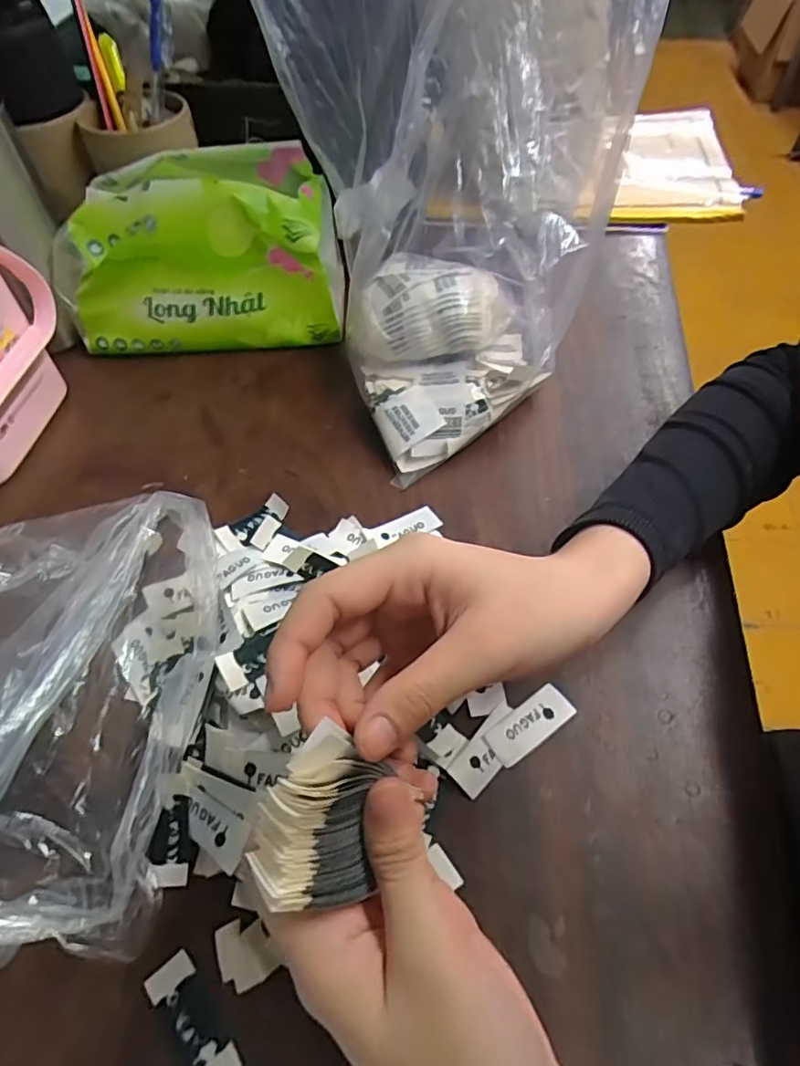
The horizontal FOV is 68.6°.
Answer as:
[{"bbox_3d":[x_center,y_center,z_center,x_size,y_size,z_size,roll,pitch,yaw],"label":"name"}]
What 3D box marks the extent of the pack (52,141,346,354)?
[{"bbox_3d":[-0.147,-0.201,0.435,0.197,0.126,0.072,2,51,-5],"label":"pack"}]

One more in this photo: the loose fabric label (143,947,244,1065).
[{"bbox_3d":[-0.081,0.192,0.229,0.019,0.004,0.047,-32,63,-19],"label":"loose fabric label"}]

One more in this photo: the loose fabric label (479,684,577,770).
[{"bbox_3d":[0.064,0.094,0.290,0.046,0.004,0.020,-32,71,-19],"label":"loose fabric label"}]

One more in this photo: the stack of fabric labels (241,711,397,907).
[{"bbox_3d":[-0.026,0.091,0.186,0.037,0.030,0.046,5,52,5],"label":"stack of fabric labels"}]

